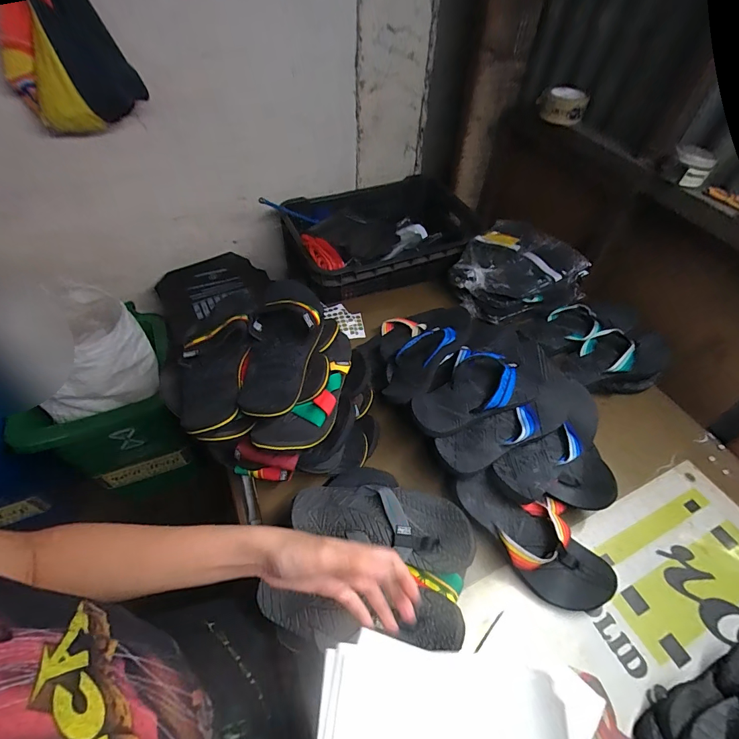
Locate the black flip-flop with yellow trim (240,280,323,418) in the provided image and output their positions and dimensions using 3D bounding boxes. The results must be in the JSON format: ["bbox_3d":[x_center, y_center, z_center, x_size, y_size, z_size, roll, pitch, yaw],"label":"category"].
[{"bbox_3d":[-0.138,-0.033,0.582,0.113,0.052,0.219,4,66,1],"label":"black flip-flop with yellow trim"}]

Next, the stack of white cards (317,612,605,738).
[{"bbox_3d":[0.049,0.243,0.247,0.179,0.015,0.121,-16,43,18],"label":"stack of white cards"}]

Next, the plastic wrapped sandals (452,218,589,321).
[{"bbox_3d":[0.347,-0.256,0.969,0.285,0.100,0.270,1,49,-1],"label":"plastic wrapped sandals"}]

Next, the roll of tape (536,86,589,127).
[{"bbox_3d":[0.441,-0.607,0.879,0.106,0.055,0.097,21,52,15],"label":"roll of tape"}]

